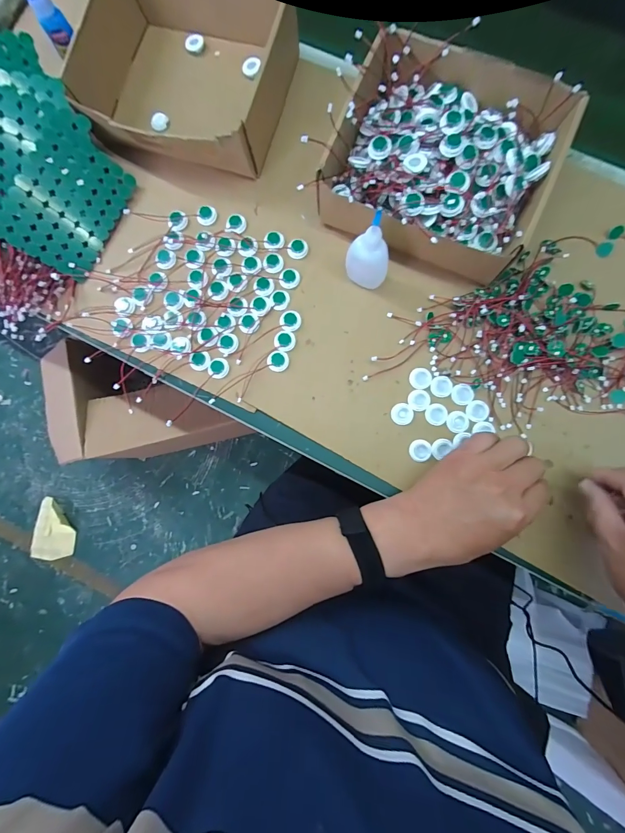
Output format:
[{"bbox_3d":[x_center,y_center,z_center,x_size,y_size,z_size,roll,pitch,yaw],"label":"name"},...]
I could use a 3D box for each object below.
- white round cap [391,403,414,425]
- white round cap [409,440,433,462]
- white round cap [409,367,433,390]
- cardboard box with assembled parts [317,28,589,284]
[{"bbox_3d":[0.096,-0.003,0.377,0.023,0.004,0.023,0,85,3],"label":"white round cap"},{"bbox_3d":[0.113,0.036,0.372,0.022,0.004,0.023,0,85,3],"label":"white round cap"},{"bbox_3d":[0.116,-0.041,0.379,0.022,0.004,0.023,0,85,3],"label":"white round cap"},{"bbox_3d":[0.130,-0.262,0.366,0.211,0.064,0.204,25,87,5],"label":"cardboard box with assembled parts"}]

